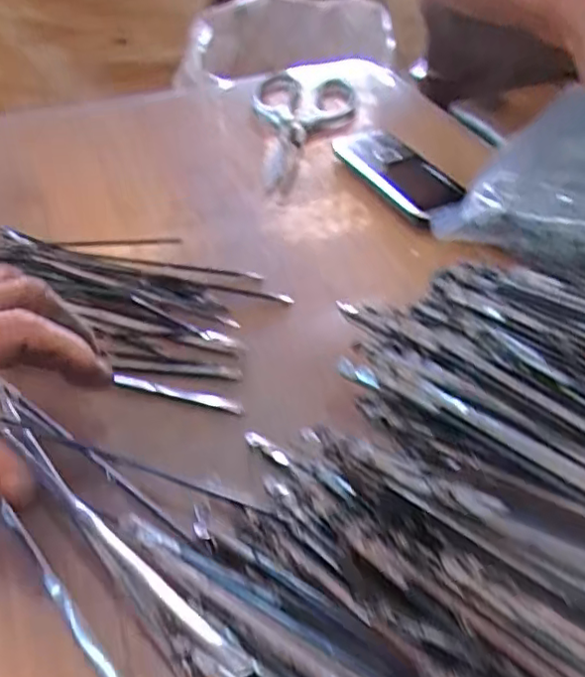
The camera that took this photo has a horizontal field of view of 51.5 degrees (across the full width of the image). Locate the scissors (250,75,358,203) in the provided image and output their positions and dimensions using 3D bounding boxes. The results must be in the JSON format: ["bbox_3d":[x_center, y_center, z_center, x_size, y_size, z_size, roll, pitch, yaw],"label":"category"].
[{"bbox_3d":[0.013,-0.180,0.527,0.090,0.021,0.204,0,45,-2],"label":"scissors"}]

